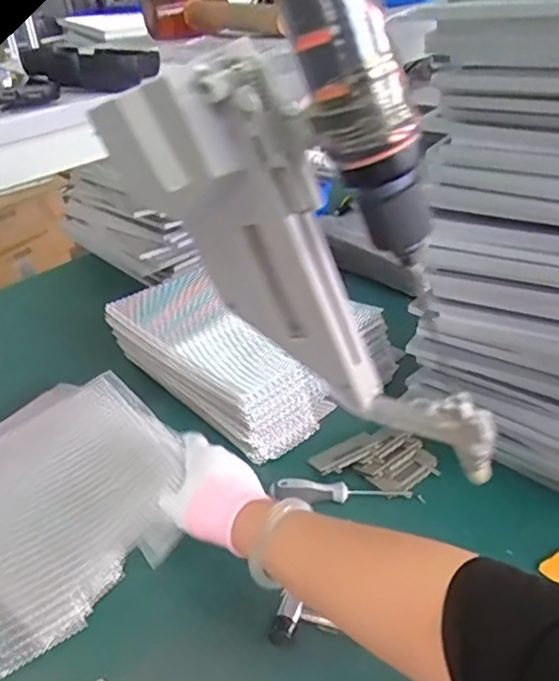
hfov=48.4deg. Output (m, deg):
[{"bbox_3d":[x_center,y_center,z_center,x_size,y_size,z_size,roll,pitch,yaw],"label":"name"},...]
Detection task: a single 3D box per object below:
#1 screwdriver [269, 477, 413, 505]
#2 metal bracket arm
[{"bbox_3d":[0.072,0.176,0.723,0.159,0.024,0.027,0,35,7],"label":"screwdriver"},{"bbox_3d":[0.014,-0.023,0.295,0.090,0.230,0.036,-26,23,31],"label":"metal bracket arm"}]

